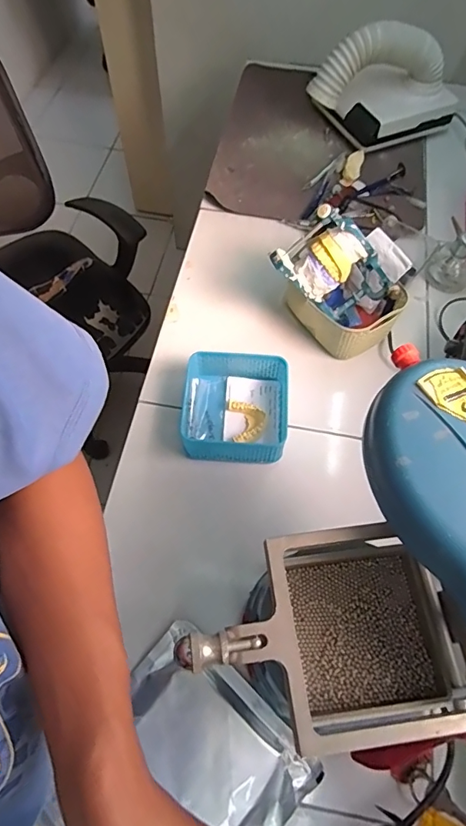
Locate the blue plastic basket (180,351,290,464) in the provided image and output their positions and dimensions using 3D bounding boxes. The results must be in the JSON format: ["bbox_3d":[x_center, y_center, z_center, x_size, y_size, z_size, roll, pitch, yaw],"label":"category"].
[{"bbox_3d":[0.004,-0.005,0.619,0.136,0.063,0.132,2,63,0],"label":"blue plastic basket"}]

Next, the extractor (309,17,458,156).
[{"bbox_3d":[0.276,-0.583,0.846,0.268,0.172,0.119,-24,66,-13],"label":"extractor"}]

